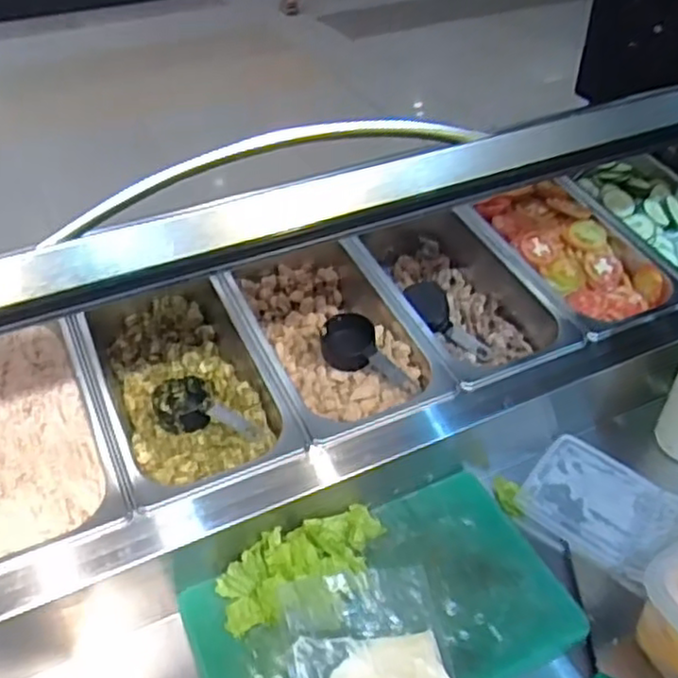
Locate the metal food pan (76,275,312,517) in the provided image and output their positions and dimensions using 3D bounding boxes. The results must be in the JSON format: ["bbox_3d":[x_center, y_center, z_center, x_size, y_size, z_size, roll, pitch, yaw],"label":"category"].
[{"bbox_3d":[-0.170,0.056,0.777,0.173,0.081,0.295,-18,44,-19],"label":"metal food pan"}]

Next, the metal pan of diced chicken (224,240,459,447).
[{"bbox_3d":[-0.016,-0.005,0.838,0.174,0.077,0.315,-19,44,-20],"label":"metal pan of diced chicken"}]

